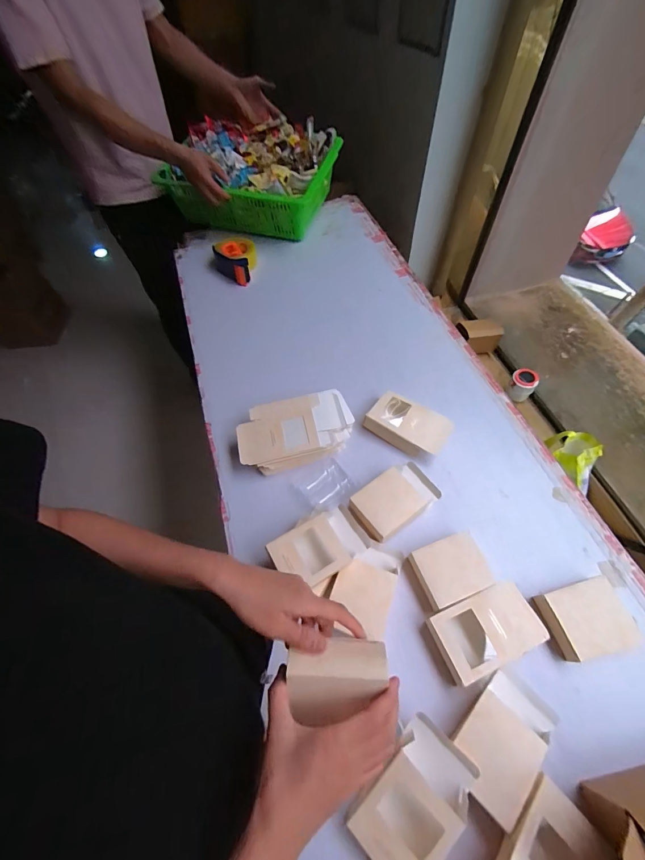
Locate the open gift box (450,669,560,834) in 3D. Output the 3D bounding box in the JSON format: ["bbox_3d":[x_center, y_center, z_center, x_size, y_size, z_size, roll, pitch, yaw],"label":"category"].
[{"bbox_3d":[0.241,0.402,0.463,0.153,0.034,0.088,-39,64,-19],"label":"open gift box"}]

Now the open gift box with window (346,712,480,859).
[{"bbox_3d":[0.111,0.451,0.431,0.098,0.043,0.154,40,68,23],"label":"open gift box with window"}]

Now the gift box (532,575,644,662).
[{"bbox_3d":[0.402,0.288,0.539,0.111,0.047,0.095,-10,59,-4],"label":"gift box"}]

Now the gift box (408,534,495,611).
[{"bbox_3d":[0.208,0.230,0.579,0.107,0.045,0.088,-19,60,-9],"label":"gift box"}]

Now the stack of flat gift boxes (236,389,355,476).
[{"bbox_3d":[-0.052,-0.002,0.715,0.236,0.061,0.139,-14,59,-6],"label":"stack of flat gift boxes"}]

